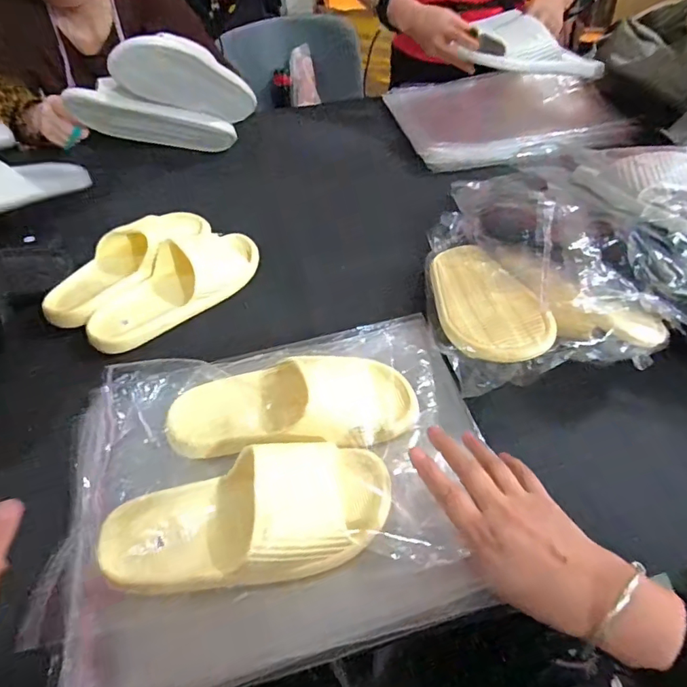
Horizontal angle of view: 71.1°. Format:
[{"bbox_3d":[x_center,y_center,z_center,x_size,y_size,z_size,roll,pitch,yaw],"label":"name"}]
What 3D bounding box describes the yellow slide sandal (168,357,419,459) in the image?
[{"bbox_3d":[-0.050,0.062,0.482,0.244,0.058,0.086,-5,50,-3],"label":"yellow slide sandal"}]

